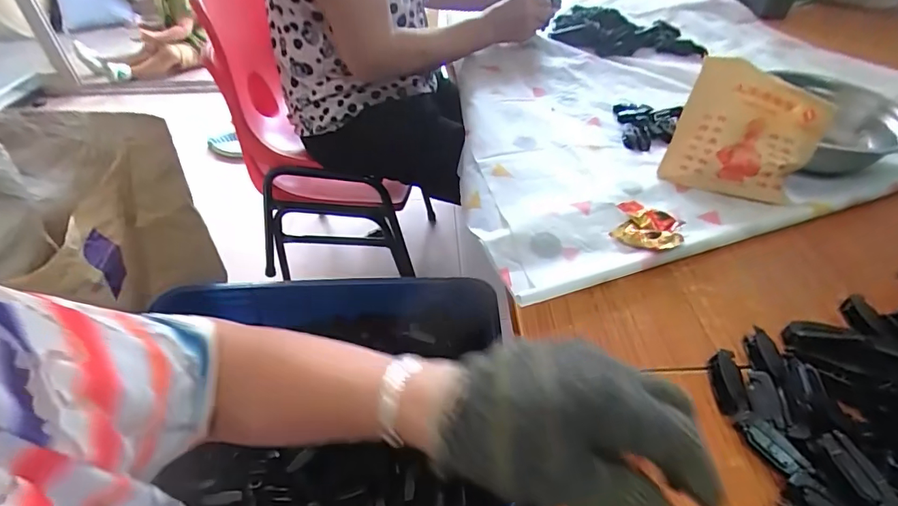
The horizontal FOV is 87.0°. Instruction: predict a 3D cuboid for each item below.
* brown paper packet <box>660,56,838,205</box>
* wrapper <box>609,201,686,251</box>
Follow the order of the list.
[{"bbox_3d":[0.326,-0.127,0.519,0.140,0.133,0.026,20,21,12],"label":"brown paper packet"},{"bbox_3d":[0.206,-0.028,0.492,0.072,0.021,0.065,31,52,29],"label":"wrapper"}]

